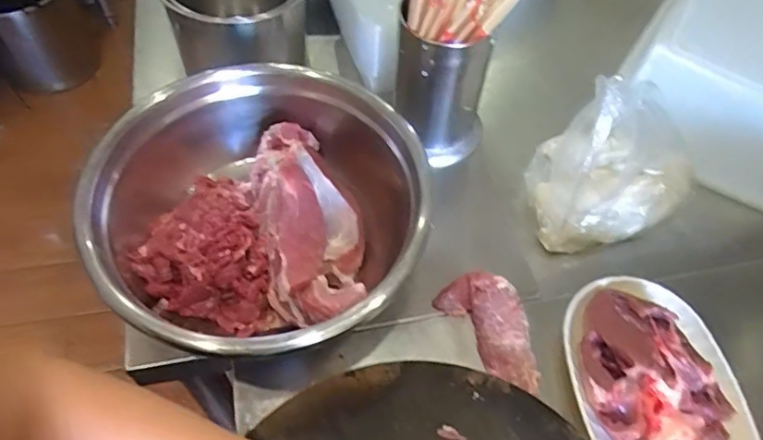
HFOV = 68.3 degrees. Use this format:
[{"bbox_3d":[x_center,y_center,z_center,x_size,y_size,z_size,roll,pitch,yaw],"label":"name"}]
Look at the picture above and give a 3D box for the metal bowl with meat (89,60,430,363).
[{"bbox_3d":[-0.109,0.008,0.498,0.259,0.132,0.257,2,58,-2],"label":"metal bowl with meat"}]

